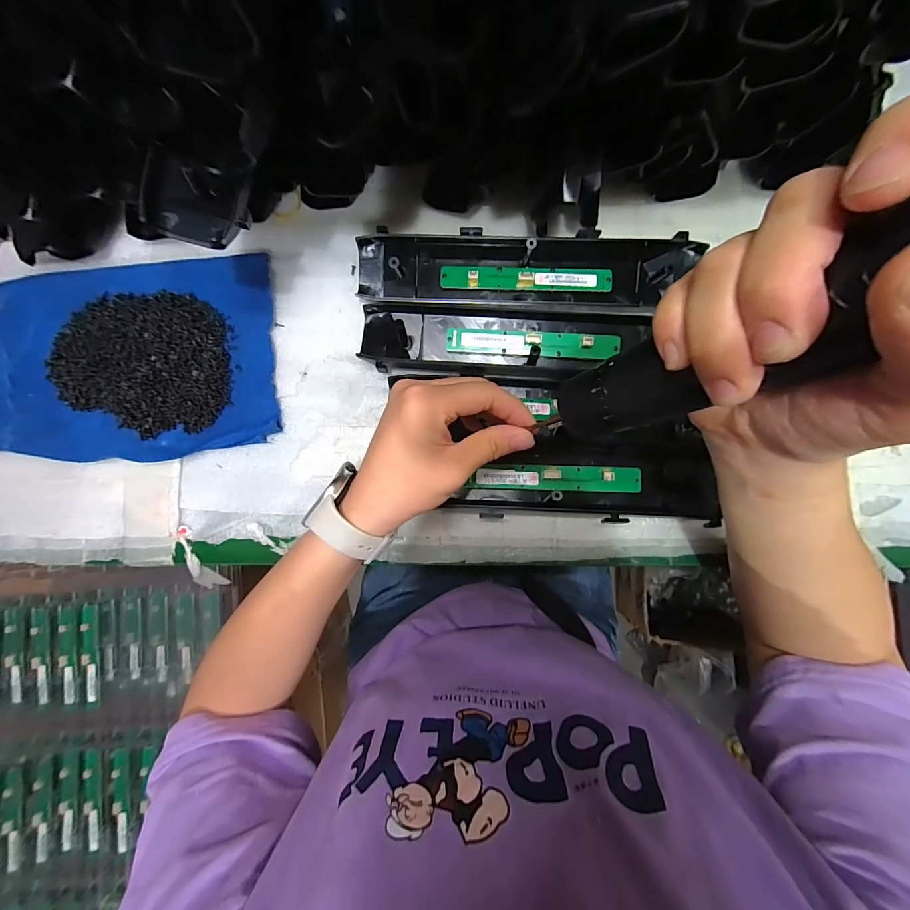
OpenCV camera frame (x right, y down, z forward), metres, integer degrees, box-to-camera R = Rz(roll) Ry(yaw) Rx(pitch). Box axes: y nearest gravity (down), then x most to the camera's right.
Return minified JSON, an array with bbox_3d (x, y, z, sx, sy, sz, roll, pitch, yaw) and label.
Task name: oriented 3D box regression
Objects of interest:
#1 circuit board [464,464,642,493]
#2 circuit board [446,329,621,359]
[{"bbox_3d":[0.079,0.018,0.302,0.130,0.004,0.020,1,88,2],"label":"circuit board"},{"bbox_3d":[0.061,-0.090,0.309,0.134,0.004,0.018,5,96,7],"label":"circuit board"}]

